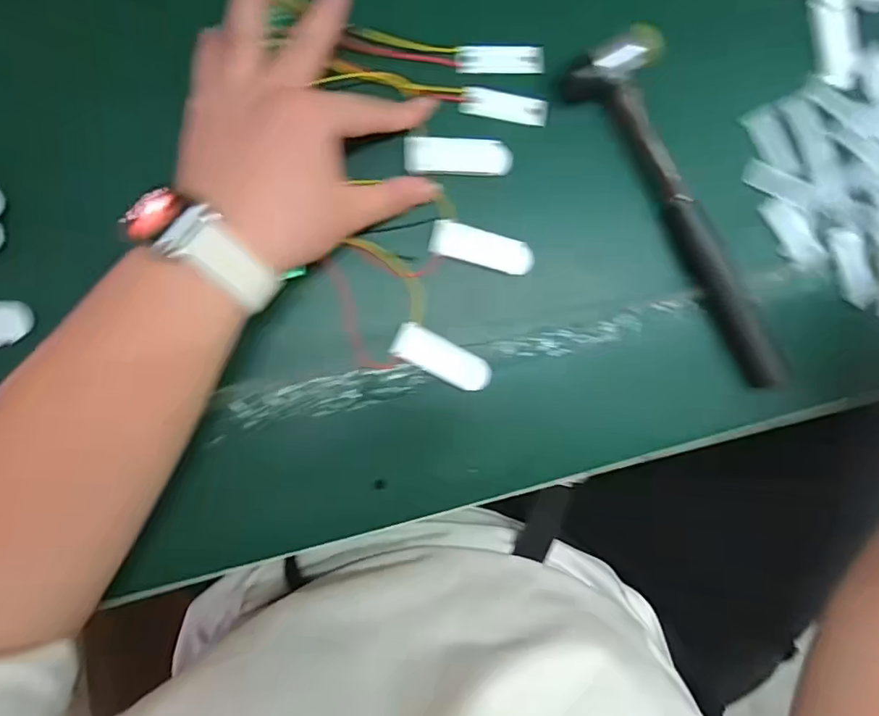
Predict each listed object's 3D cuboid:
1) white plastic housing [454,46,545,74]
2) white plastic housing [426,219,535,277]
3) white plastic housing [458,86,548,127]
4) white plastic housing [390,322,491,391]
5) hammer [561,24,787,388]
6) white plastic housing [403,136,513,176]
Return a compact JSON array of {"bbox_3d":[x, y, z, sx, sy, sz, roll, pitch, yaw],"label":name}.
[{"bbox_3d":[0.038,-0.187,0.318,0.054,0.006,0.017,-1,89,-8],"label":"white plastic housing"},{"bbox_3d":[0.027,-0.067,0.308,0.064,0.004,0.022,15,87,-7],"label":"white plastic housing"},{"bbox_3d":[0.040,-0.157,0.318,0.053,0.006,0.016,7,88,-7],"label":"white plastic housing"},{"bbox_3d":[0.002,0.001,0.307,0.062,0.004,0.022,27,86,-6],"label":"white plastic housing"},{"bbox_3d":[0.159,-0.088,0.320,0.058,0.018,0.230,-32,95,-5],"label":"hammer"},{"bbox_3d":[0.012,-0.122,0.310,0.065,0.007,0.021,-3,89,-8],"label":"white plastic housing"}]

